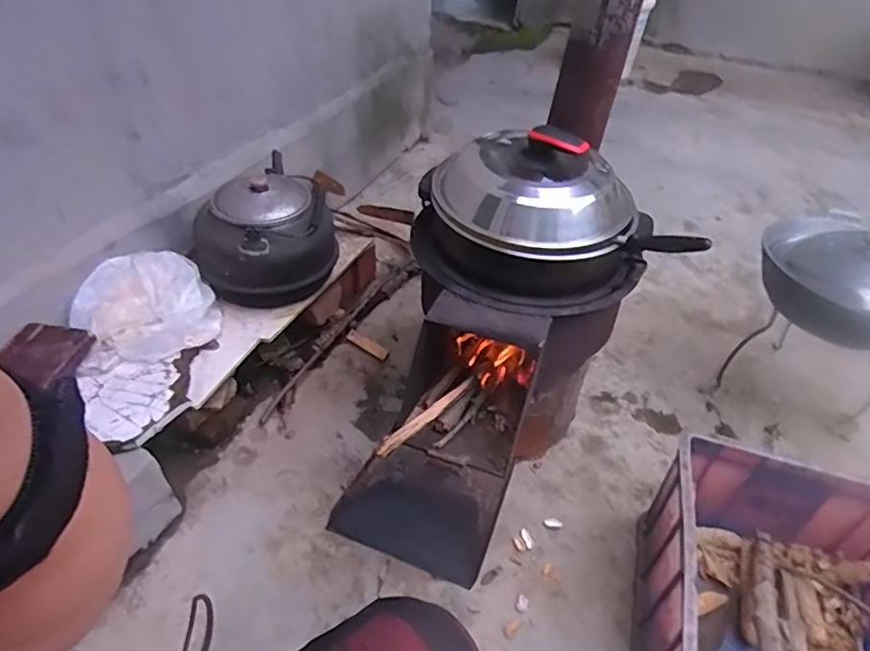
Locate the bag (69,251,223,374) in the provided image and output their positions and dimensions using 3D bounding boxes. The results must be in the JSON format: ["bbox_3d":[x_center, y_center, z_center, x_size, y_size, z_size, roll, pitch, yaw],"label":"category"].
[{"bbox_3d":[-0.508,-0.034,1.020,0.220,0.075,0.216,-20,46,-23],"label":"bag"}]

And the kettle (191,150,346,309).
[{"bbox_3d":[-0.324,-0.187,1.132,0.279,0.190,0.237,-8,44,-13],"label":"kettle"}]

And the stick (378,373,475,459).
[{"bbox_3d":[-0.002,0.118,0.804,0.020,0.016,0.257,23,25,22],"label":"stick"}]

